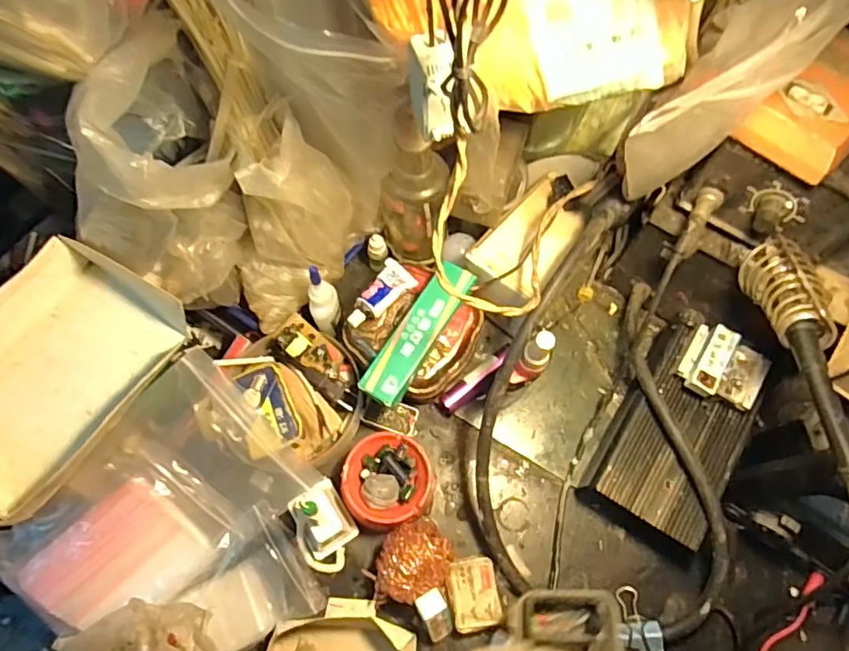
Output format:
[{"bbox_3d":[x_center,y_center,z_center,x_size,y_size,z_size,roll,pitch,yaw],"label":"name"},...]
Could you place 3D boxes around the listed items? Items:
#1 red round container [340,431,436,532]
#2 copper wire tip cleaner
[{"bbox_3d":[-0.032,0.144,0.513,0.080,0.044,0.080,0,71,0],"label":"red round container"},{"bbox_3d":[-0.012,0.203,0.484,0.071,0.052,0.057,-16,71,-6],"label":"copper wire tip cleaner"}]

